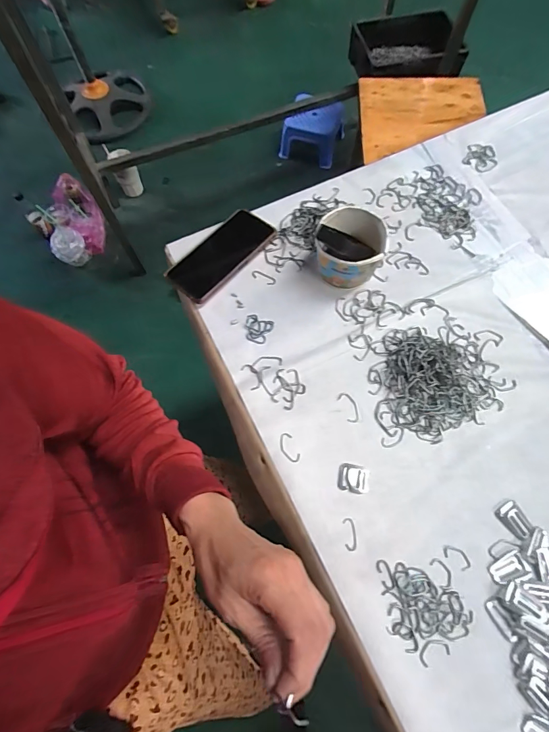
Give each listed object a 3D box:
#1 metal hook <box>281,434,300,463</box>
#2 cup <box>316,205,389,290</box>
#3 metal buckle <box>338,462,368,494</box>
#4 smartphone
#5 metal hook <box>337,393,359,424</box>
[{"bbox_3d":[0.018,0.103,0.476,0.018,0.004,0.037,-23,71,-7],"label":"metal hook"},{"bbox_3d":[0.106,-0.160,0.529,0.089,0.088,0.087,-1,69,1],"label":"cup"},{"bbox_3d":[0.096,0.136,0.462,0.036,0.004,0.033,5,70,4],"label":"metal buckle"},{"bbox_3d":[-0.081,-0.167,0.570,0.083,0.015,0.166,41,76,15],"label":"smartphone"},{"bbox_3d":[0.097,0.053,0.493,0.020,0.004,0.041,-21,70,-6],"label":"metal hook"}]

